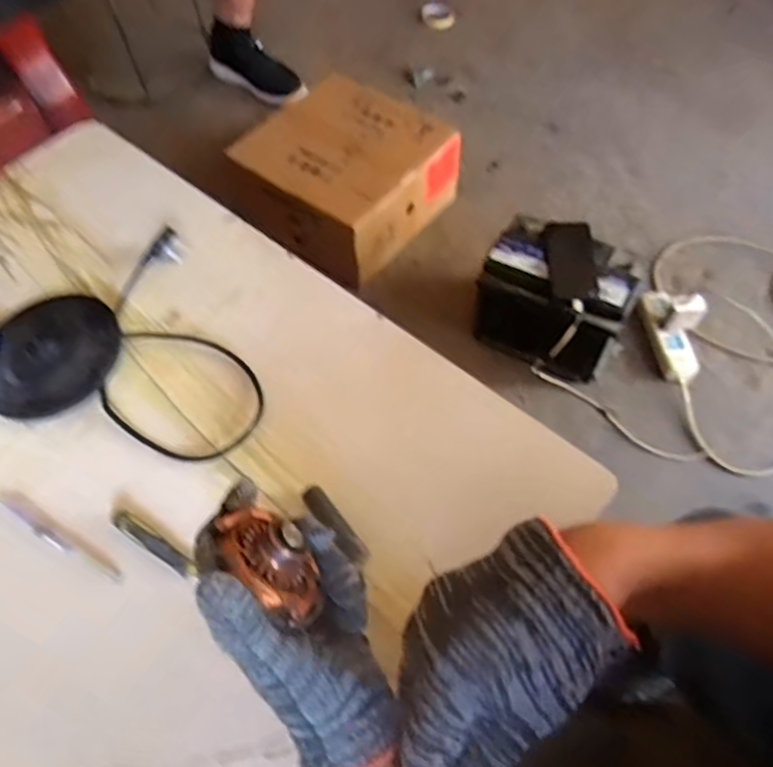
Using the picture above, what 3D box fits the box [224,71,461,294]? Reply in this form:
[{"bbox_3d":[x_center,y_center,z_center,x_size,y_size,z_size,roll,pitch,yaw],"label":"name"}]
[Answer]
[{"bbox_3d":[-0.082,-0.404,1.249,0.320,0.160,0.369,38,67,23],"label":"box"}]

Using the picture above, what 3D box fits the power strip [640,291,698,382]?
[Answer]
[{"bbox_3d":[0.495,-0.087,1.123,0.061,0.037,0.170,-15,76,-5],"label":"power strip"}]

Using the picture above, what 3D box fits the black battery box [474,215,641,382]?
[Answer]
[{"bbox_3d":[0.275,-0.136,1.062,0.234,0.174,0.193,31,64,20],"label":"black battery box"}]

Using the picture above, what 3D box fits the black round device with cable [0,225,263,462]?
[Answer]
[{"bbox_3d":[-0.264,-0.018,0.615,0.223,0.031,0.263,-27,63,-12],"label":"black round device with cable"}]

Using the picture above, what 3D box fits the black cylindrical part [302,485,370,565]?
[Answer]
[{"bbox_3d":[-0.043,0.116,0.530,0.019,0.017,0.078,-36,65,-16],"label":"black cylindrical part"}]

